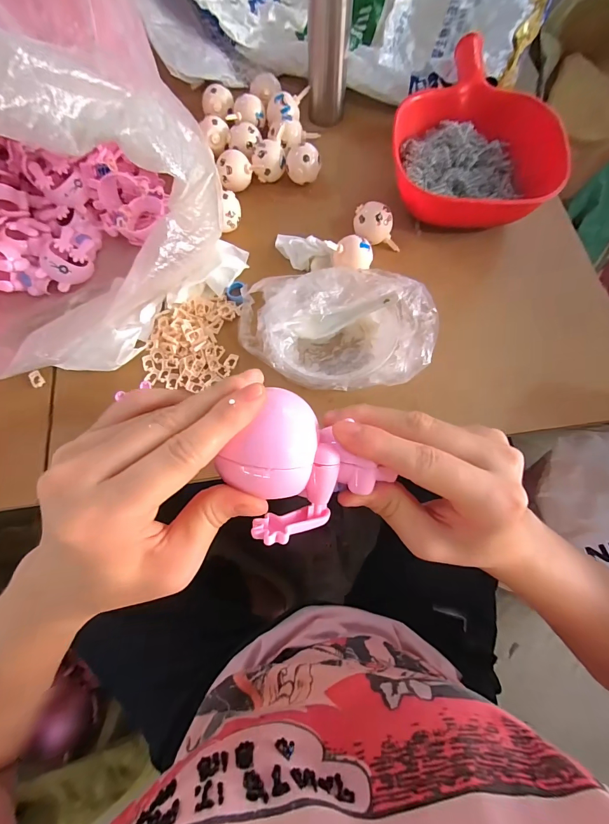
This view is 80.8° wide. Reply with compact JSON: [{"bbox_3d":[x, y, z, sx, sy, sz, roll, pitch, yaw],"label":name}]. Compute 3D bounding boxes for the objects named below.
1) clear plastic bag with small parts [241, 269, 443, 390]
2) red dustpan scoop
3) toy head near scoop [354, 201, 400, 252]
[{"bbox_3d":[0.033,-0.099,0.417,0.214,0.064,0.139,4,72,3],"label":"clear plastic bag with small parts"},{"bbox_3d":[0.226,-0.363,0.485,0.208,0.073,0.282,9,72,5],"label":"red dustpan scoop"},{"bbox_3d":[0.095,-0.240,0.470,0.060,0.052,0.042,3,72,3],"label":"toy head near scoop"}]

